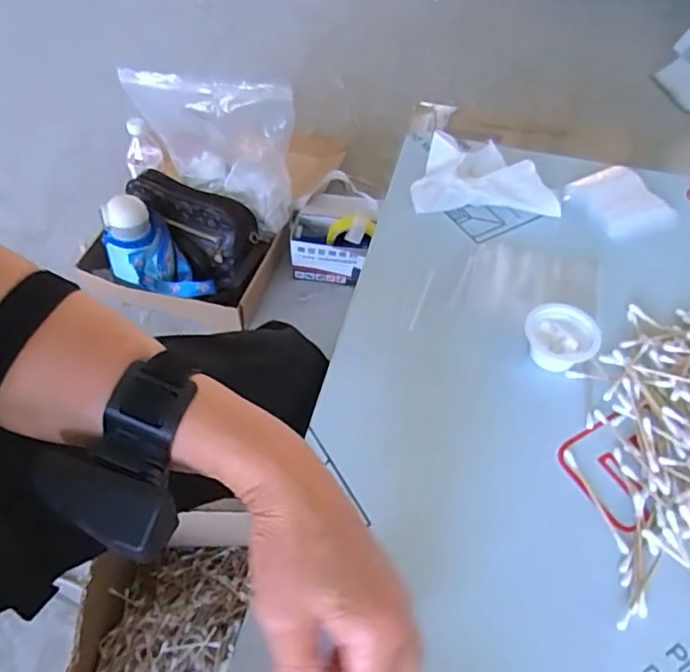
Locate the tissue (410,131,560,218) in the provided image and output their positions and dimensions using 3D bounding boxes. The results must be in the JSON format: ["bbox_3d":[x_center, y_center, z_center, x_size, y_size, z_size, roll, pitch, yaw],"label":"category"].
[{"bbox_3d":[0.136,-0.163,0.569,0.135,0.034,0.096,2,53,2],"label":"tissue"}]

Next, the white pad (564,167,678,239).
[{"bbox_3d":[0.267,-0.130,0.555,0.080,0.014,0.081,-22,56,-16],"label":"white pad"}]

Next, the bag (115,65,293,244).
[{"bbox_3d":[-0.220,-0.320,1.012,0.271,0.284,0.083,8,53,5],"label":"bag"}]

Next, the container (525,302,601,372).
[{"bbox_3d":[0.168,0.001,0.444,0.050,0.025,0.049,0,53,0],"label":"container"}]

